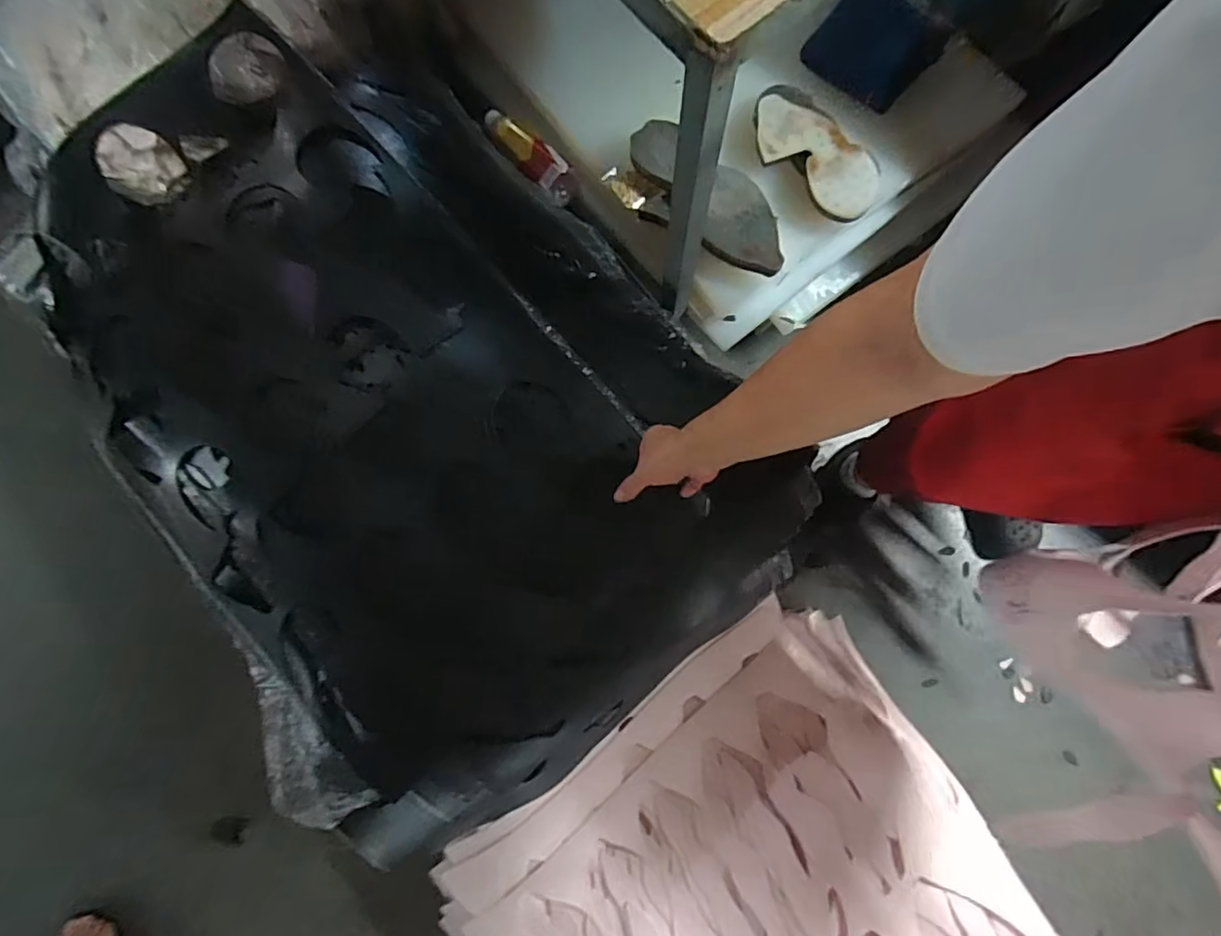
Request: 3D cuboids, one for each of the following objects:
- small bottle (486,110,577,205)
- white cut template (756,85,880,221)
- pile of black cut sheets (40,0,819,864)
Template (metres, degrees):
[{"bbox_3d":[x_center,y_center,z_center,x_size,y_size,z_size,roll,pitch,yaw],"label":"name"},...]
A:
[{"bbox_3d":[-0.129,-0.474,0.867,0.185,0.038,0.050,42,83,7],"label":"small bottle"},{"bbox_3d":[0.290,-0.450,0.816,0.109,0.021,0.220,-41,82,-6],"label":"white cut template"},{"bbox_3d":[-0.258,-0.098,0.695,0.622,0.114,0.916,-37,82,-6],"label":"pile of black cut sheets"}]

